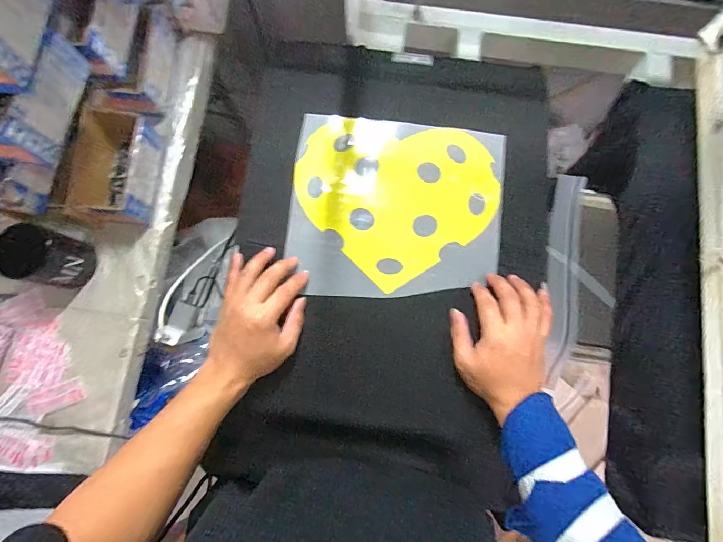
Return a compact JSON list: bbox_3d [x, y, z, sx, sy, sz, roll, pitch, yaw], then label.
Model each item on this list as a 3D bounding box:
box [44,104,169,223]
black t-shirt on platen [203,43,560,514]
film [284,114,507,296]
[{"bbox_3d":[-0.387,-0.165,0.578,0.103,0.076,0.182,6,80,0],"label":"box"},{"bbox_3d":[0.043,-0.044,0.477,0.387,0.018,0.550,7,80,0],"label":"black t-shirt on platen"},{"bbox_3d":[0.046,-0.083,0.480,0.271,0.011,0.236,6,80,0],"label":"film"}]

